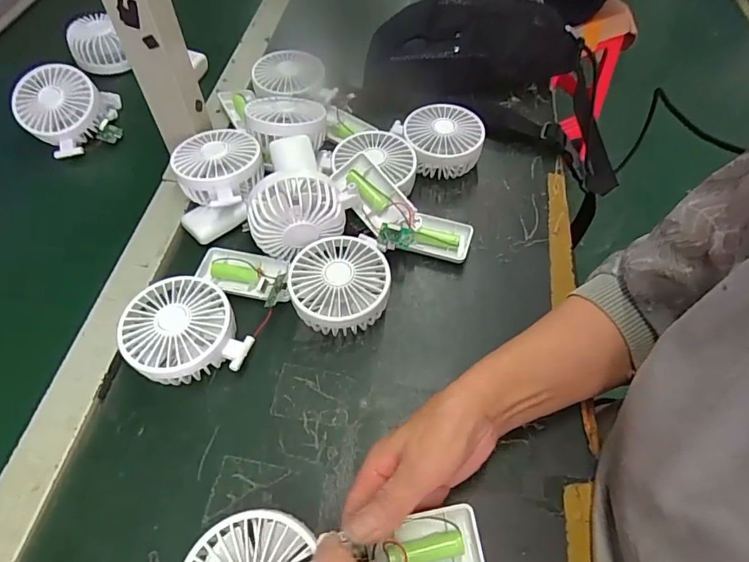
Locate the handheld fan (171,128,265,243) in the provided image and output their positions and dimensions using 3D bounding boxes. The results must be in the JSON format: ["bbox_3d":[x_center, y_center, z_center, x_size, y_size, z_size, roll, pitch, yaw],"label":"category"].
[{"bbox_3d":[-0.157,-0.105,0.477,0.087,0.053,0.107,-13,58,-9],"label":"handheld fan"}]

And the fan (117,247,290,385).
[{"bbox_3d":[-0.140,0.025,0.405,0.103,0.043,0.147,27,60,16],"label":"fan"}]

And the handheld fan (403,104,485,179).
[{"bbox_3d":[0.076,-0.155,0.521,0.081,0.046,0.082,0,57,-1],"label":"handheld fan"}]

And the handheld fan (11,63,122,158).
[{"bbox_3d":[-0.356,-0.198,0.550,0.099,0.060,0.105,-31,88,-8],"label":"handheld fan"}]

